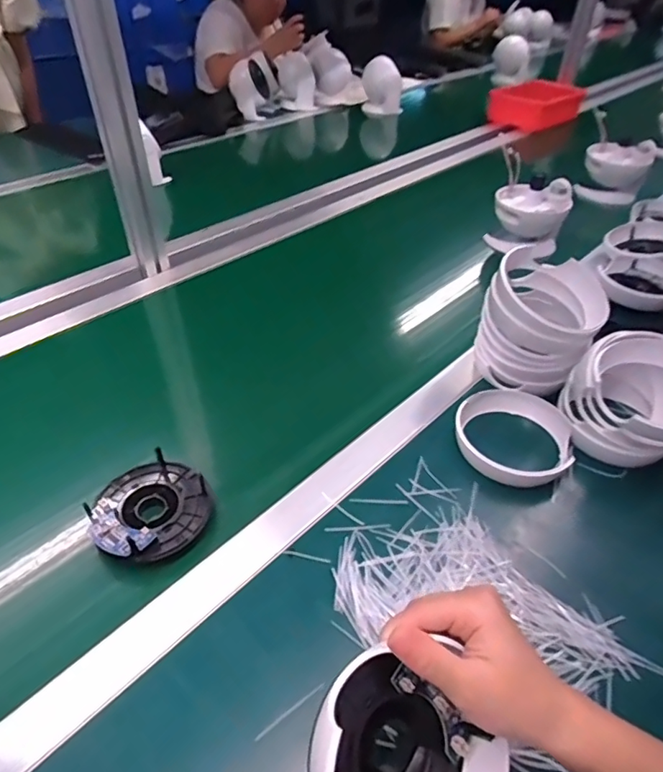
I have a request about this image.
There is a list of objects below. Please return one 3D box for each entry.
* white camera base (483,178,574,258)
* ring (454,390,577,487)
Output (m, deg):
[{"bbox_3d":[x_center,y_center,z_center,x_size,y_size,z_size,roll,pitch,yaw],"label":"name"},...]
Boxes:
[{"bbox_3d":[0.328,-0.282,0.857,0.119,0.096,0.098,16,45,16],"label":"white camera base"},{"bbox_3d":[0.184,0.051,0.522,0.114,0.030,0.110,1,43,-1],"label":"ring"}]

